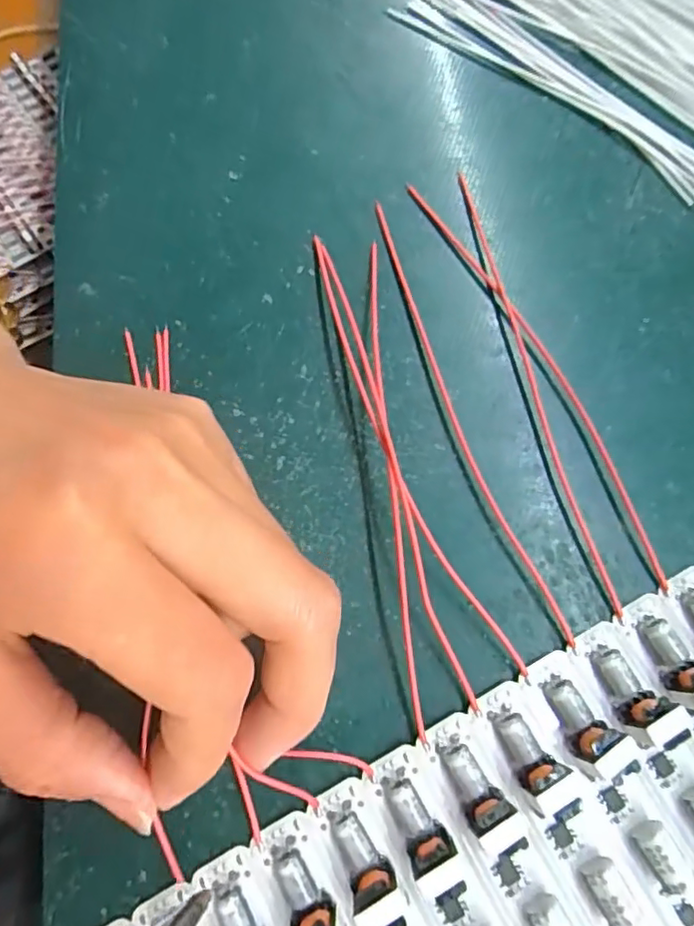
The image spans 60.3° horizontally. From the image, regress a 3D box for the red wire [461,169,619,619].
[{"bbox_3d":[0.053,-0.024,0.171,0.005,0.007,0.134,-14,74,-3],"label":"red wire"}]

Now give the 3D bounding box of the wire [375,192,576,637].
[{"bbox_3d":[0.031,-0.016,0.170,0.009,0.006,0.138,-19,75,-5],"label":"wire"}]

